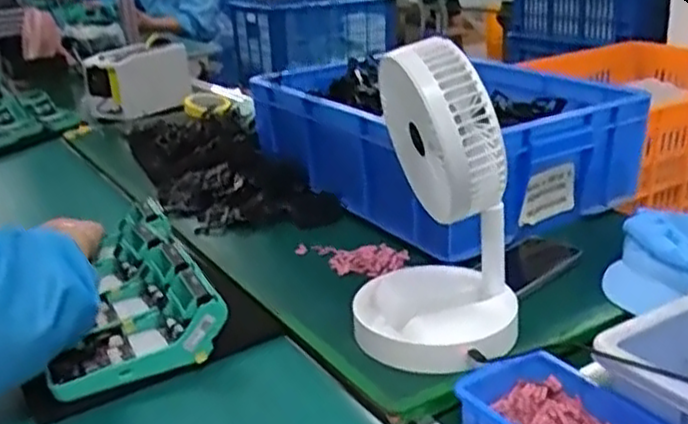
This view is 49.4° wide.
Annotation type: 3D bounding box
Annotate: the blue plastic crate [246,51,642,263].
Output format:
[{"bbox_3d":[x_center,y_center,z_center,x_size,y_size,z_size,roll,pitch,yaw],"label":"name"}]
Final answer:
[{"bbox_3d":[0.139,-0.112,1.083,0.357,0.158,0.499,-20,27,-34],"label":"blue plastic crate"}]

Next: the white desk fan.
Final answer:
[{"bbox_3d":[0.082,-0.012,0.688,0.153,0.281,0.155,-3,22,3],"label":"white desk fan"}]

